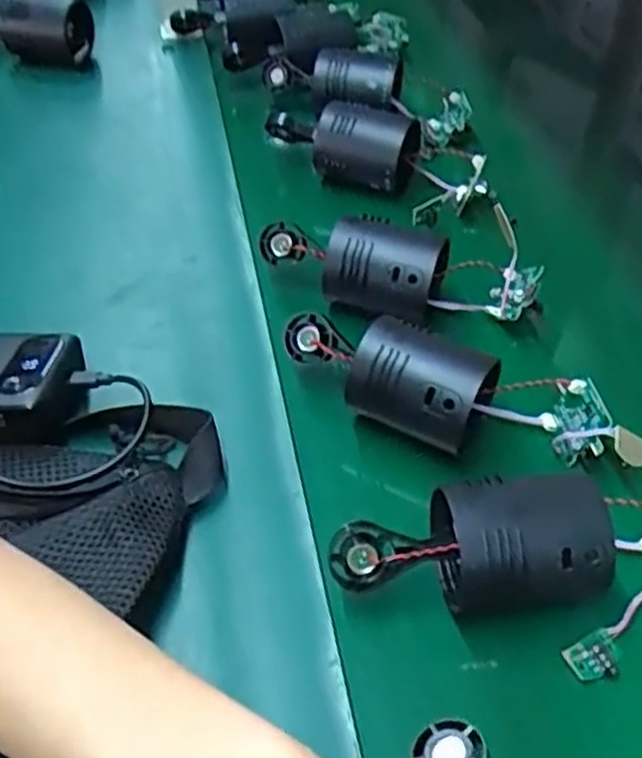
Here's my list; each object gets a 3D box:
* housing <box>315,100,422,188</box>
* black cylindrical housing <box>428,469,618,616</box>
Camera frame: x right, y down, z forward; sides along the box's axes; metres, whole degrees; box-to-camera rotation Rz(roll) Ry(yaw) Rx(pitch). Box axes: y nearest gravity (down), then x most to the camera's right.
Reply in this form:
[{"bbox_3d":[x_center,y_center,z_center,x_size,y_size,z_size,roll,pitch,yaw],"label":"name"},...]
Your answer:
[{"bbox_3d":[0.033,-0.170,0.568,0.072,0.050,0.044,16,49,12],"label":"housing"},{"bbox_3d":[0.086,0.068,0.331,0.069,0.046,0.044,-2,48,-4],"label":"black cylindrical housing"}]

